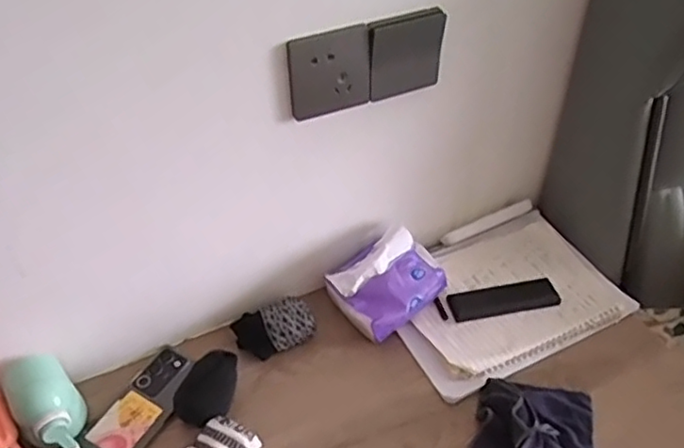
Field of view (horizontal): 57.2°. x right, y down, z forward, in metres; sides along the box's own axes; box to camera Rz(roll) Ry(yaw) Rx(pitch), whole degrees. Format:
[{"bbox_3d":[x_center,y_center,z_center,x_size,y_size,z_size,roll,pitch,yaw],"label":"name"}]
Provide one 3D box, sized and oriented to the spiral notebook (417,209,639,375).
[{"bbox_3d":[0.220,0.090,0.833,0.262,0.021,0.190,-20,47,-18],"label":"spiral notebook"}]

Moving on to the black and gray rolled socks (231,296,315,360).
[{"bbox_3d":[-0.083,0.134,0.781,0.093,0.060,0.064,-17,46,-15],"label":"black and gray rolled socks"}]

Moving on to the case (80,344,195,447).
[{"bbox_3d":[-0.230,0.209,0.726,0.068,0.009,0.158,17,47,18],"label":"case"}]

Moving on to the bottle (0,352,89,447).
[{"bbox_3d":[-0.316,0.207,0.686,0.067,0.076,0.109,-31,51,-27],"label":"bottle"}]

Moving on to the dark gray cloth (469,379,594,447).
[{"bbox_3d":[0.214,0.230,0.683,0.136,0.033,0.137,9,45,11],"label":"dark gray cloth"}]

